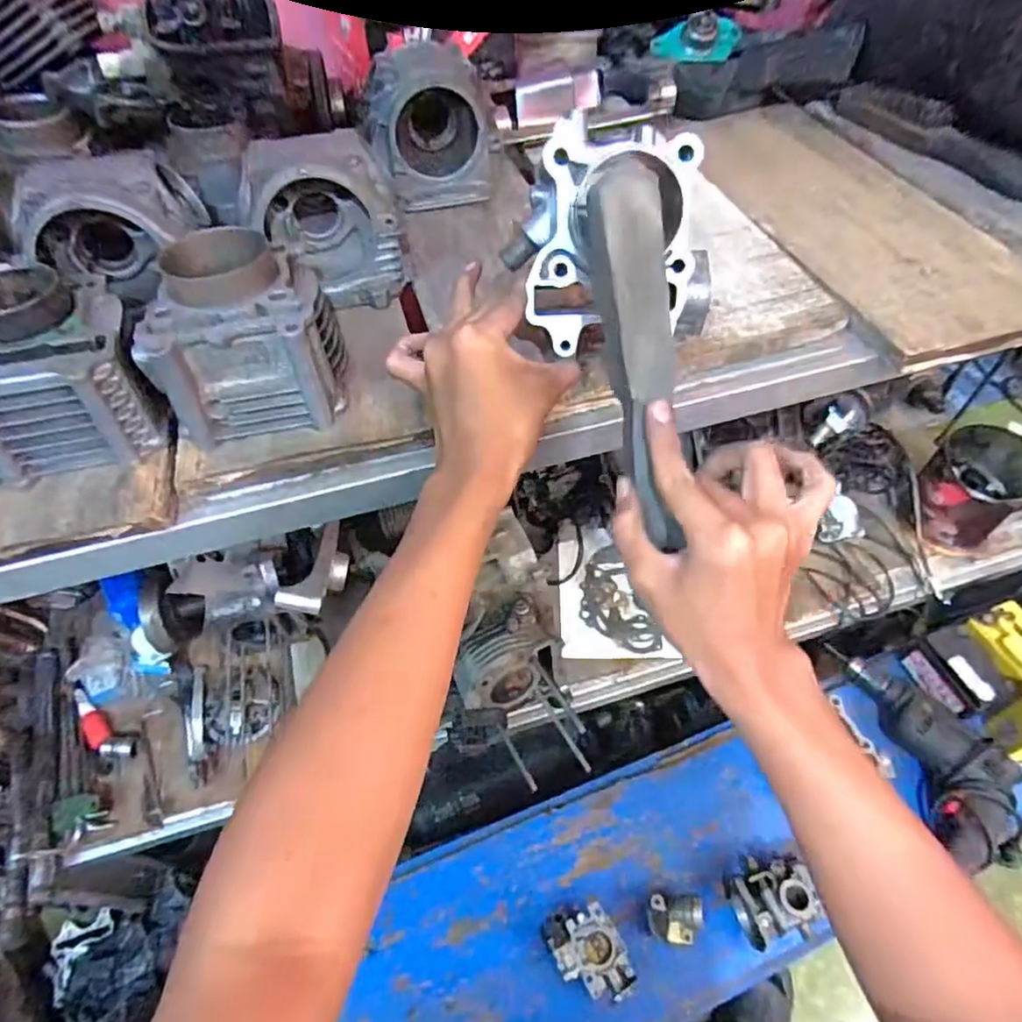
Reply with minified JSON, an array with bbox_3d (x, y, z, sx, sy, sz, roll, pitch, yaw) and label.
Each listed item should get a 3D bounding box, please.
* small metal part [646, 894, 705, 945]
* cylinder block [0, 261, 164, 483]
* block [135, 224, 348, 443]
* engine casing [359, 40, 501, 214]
[{"bbox_3d":[0.194,0.483,0.751,0.055,0.058,0.048,1,54,2],"label":"small metal part"},{"bbox_3d":[-0.282,-0.084,0.386,0.108,0.082,0.102,-14,55,-9],"label":"cylinder block"},{"bbox_3d":[-0.168,-0.115,0.412,0.101,0.081,0.115,-8,54,-5],"label":"block"},{"bbox_3d":[-0.074,-0.355,0.590,0.120,0.099,0.093,-7,54,-3],"label":"engine casing"}]

